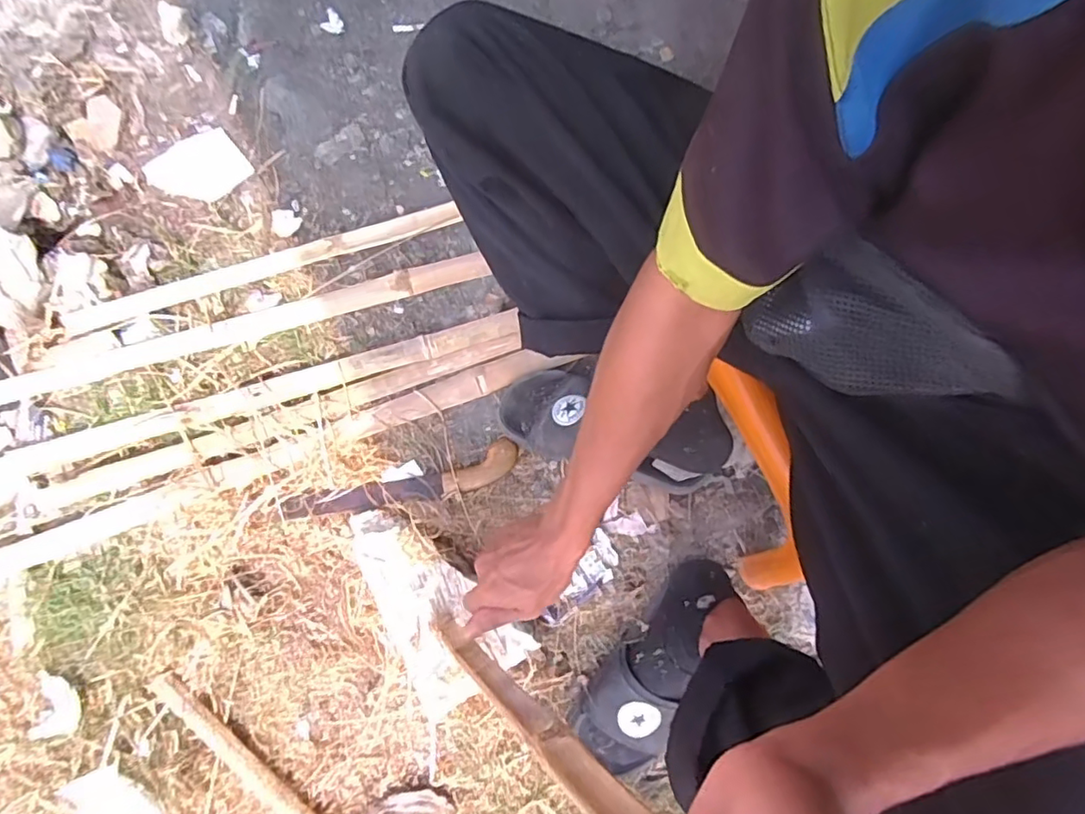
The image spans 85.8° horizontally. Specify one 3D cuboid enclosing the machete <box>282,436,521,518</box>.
[{"bbox_3d":[-0.166,0.095,0.682,0.278,0.030,0.049,-16,79,-2],"label":"machete"}]

